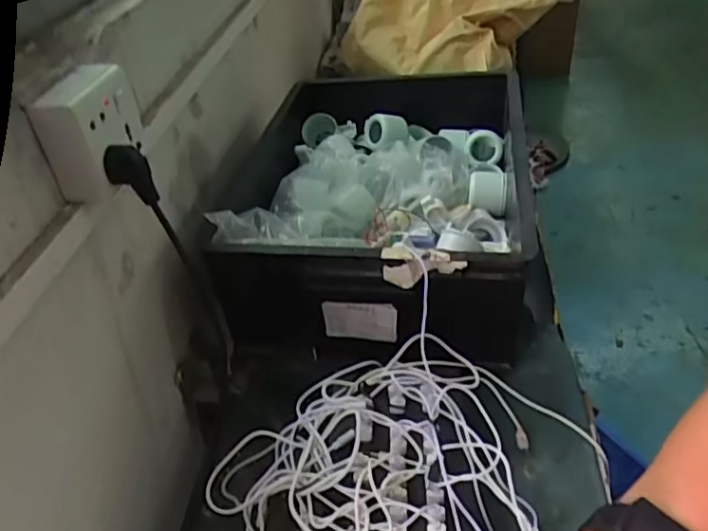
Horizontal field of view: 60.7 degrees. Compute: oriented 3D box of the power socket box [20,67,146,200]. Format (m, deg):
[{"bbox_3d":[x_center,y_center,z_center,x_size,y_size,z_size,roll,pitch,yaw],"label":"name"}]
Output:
[{"bbox_3d":[-0.218,-0.114,0.509,0.047,0.088,0.086,-1,39,8],"label":"power socket box"}]

